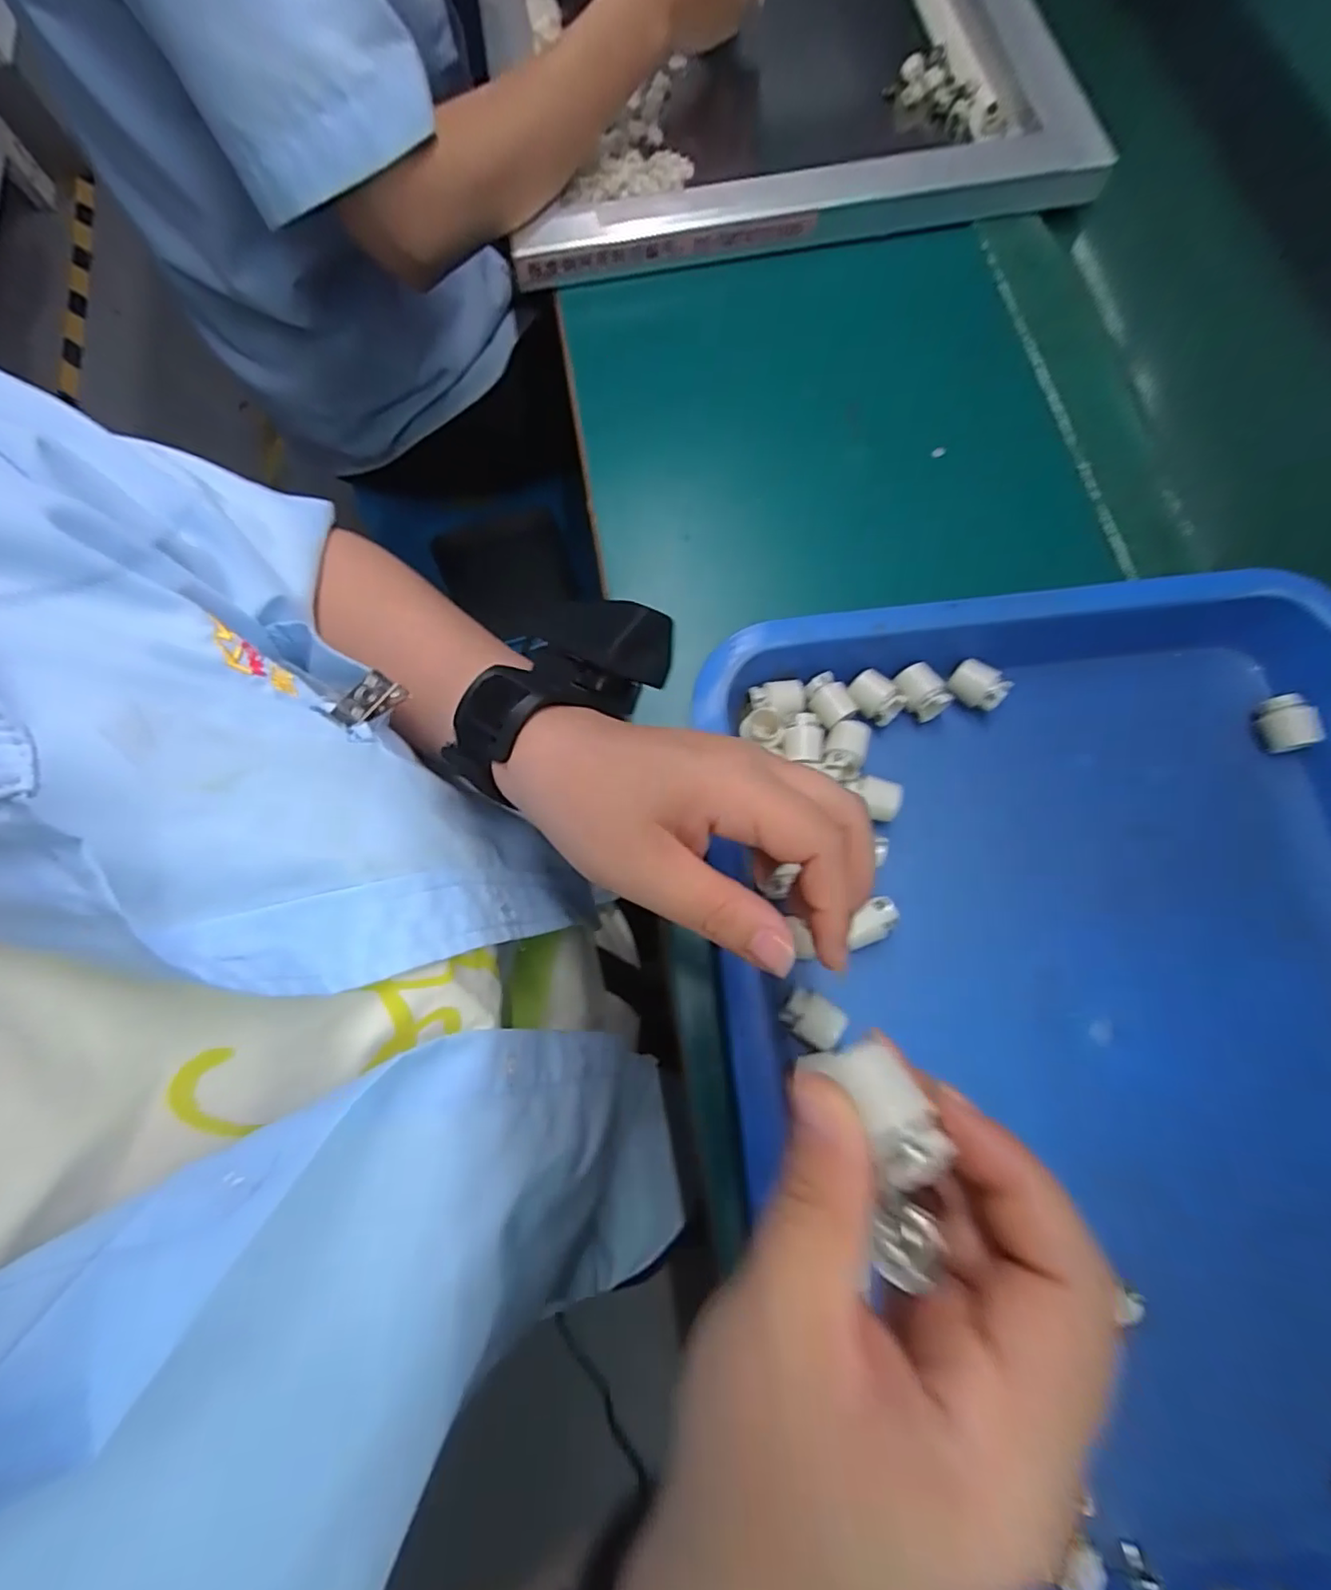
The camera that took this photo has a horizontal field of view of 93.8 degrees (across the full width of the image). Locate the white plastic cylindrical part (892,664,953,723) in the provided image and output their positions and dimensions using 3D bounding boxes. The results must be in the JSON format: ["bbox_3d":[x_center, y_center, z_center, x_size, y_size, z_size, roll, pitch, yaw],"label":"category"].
[{"bbox_3d":[0.138,-0.055,0.335,0.030,0.017,0.022,42,80,10],"label":"white plastic cylindrical part"}]

